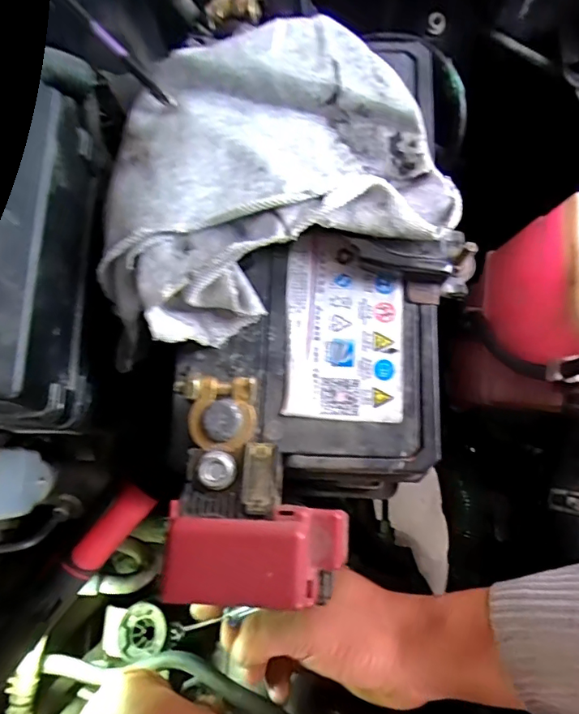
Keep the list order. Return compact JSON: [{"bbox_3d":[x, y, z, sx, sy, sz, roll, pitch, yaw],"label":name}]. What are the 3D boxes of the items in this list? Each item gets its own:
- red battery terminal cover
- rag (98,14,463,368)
[{"bbox_3d":[-0.012,0.072,0.187,0.066,0.017,0.032,1,78,2],"label":"red battery terminal cover"},{"bbox_3d":[-0.018,-0.085,0.240,0.166,0.038,0.119,-24,78,-4],"label":"rag"}]

